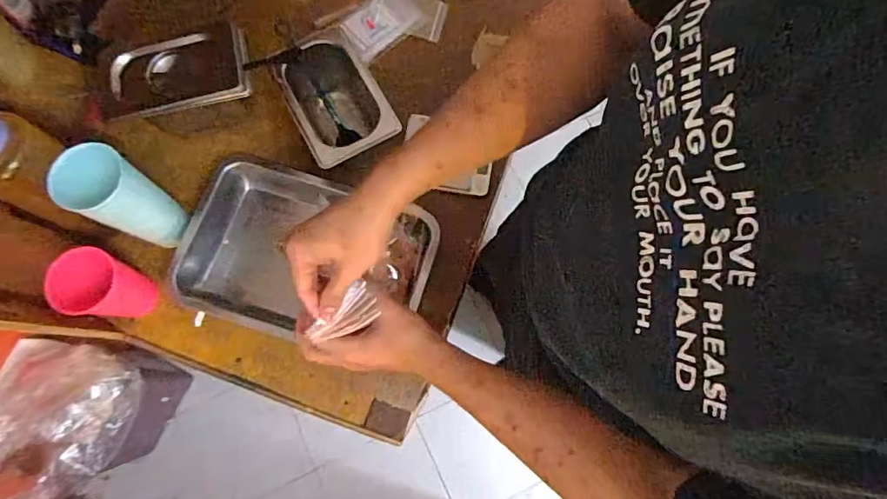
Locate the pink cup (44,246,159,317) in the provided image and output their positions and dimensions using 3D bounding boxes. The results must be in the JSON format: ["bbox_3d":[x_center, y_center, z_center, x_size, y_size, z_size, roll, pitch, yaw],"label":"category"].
[{"bbox_3d":[-0.397,0.044,0.578,0.067,0.102,0.072,0,77,0],"label":"pink cup"}]

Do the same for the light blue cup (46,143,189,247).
[{"bbox_3d":[-0.365,-0.054,0.582,0.071,0.174,0.069,0,77,0],"label":"light blue cup"}]

